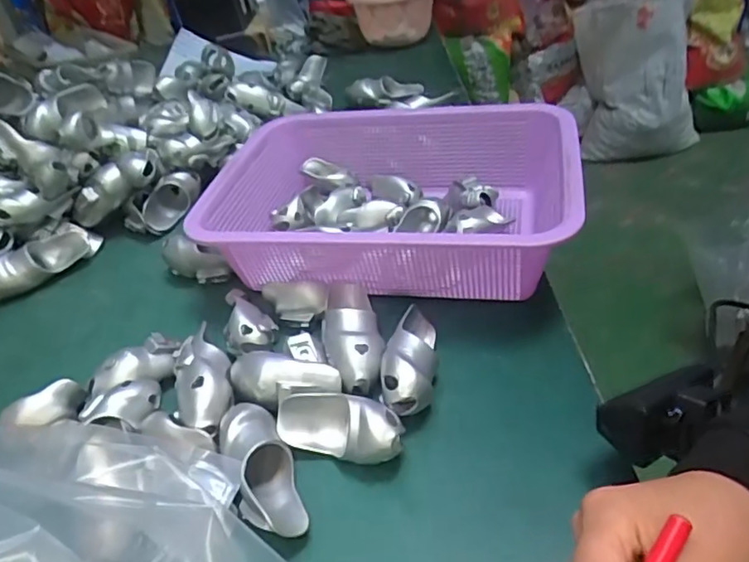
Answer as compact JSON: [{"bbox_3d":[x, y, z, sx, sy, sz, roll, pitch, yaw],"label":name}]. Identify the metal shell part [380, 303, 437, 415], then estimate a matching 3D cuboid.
[{"bbox_3d":[0.025,0.053,0.403,0.034,0.038,0.094,0,38,9],"label":"metal shell part"}]

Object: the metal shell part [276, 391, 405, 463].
[{"bbox_3d":[-0.021,0.092,0.360,0.078,0.034,0.031,5,39,15],"label":"metal shell part"}]

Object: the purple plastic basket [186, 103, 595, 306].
[{"bbox_3d":[0.014,-0.068,0.516,0.299,0.090,0.222,4,39,13],"label":"purple plastic basket"}]

